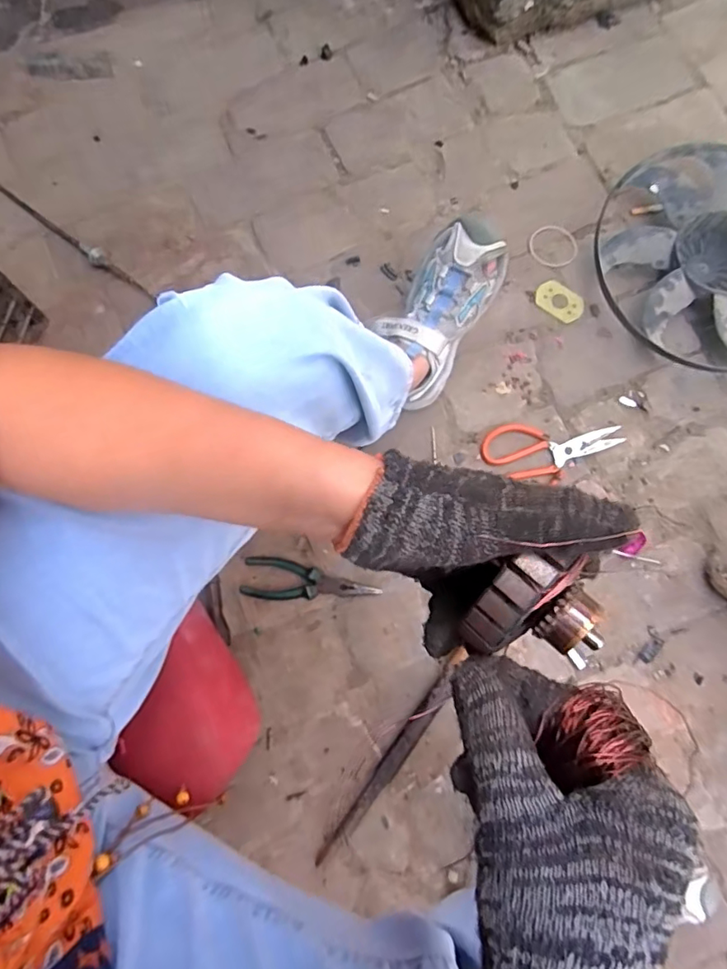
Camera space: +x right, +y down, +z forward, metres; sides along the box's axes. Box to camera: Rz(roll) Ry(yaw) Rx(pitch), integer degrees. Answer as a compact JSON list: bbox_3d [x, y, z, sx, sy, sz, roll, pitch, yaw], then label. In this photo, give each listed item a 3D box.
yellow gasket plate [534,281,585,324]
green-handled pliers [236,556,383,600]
[{"bbox_3d":[0.295,-0.273,0.817,0.074,0.004,0.049,38,82,8],"label":"yellow gasket plate"},{"bbox_3d":[-0.072,0.134,0.745,0.183,0.020,0.053,5,79,2],"label":"green-handled pliers"}]

